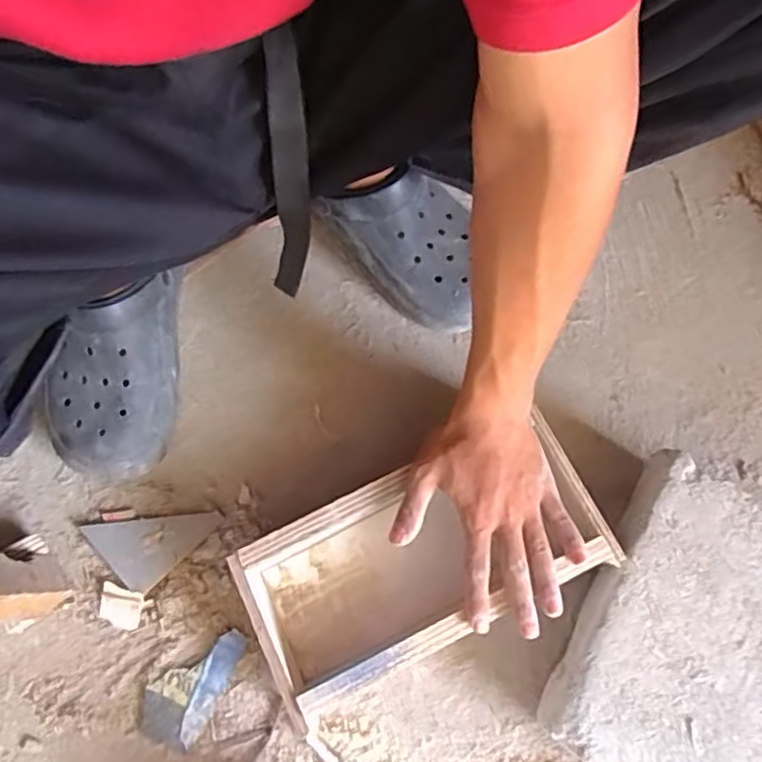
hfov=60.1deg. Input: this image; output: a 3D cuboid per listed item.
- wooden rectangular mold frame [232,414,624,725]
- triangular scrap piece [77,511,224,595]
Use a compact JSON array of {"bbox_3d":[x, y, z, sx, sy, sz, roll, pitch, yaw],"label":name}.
[{"bbox_3d":[0.032,0.142,0.547,0.280,0.074,0.132,-26,75,-8],"label":"wooden rectangular mold frame"},{"bbox_3d":[-0.208,0.155,0.595,0.119,0.007,0.062,-6,74,-2],"label":"triangular scrap piece"}]

